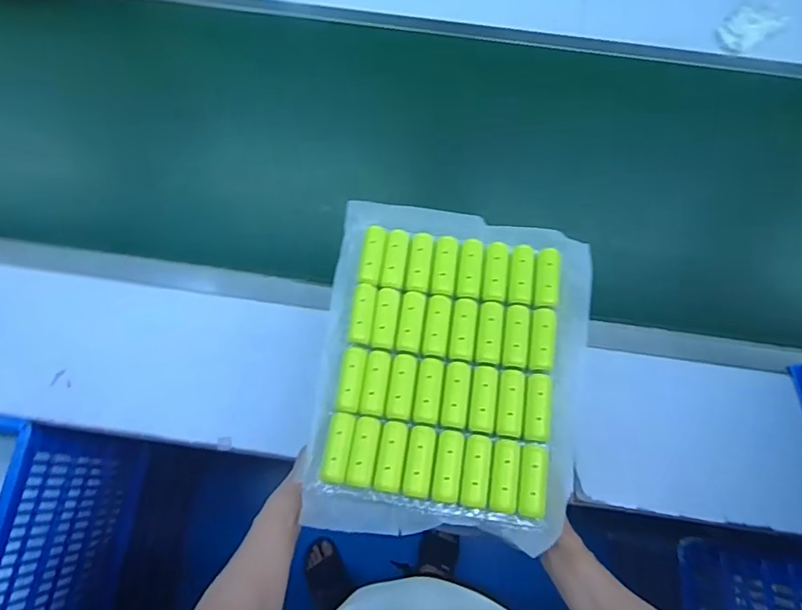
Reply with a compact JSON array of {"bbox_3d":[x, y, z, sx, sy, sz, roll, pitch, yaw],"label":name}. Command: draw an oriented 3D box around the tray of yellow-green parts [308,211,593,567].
[{"bbox_3d":[0.062,0.072,0.624,0.306,0.080,0.395,6,71,3],"label":"tray of yellow-green parts"}]

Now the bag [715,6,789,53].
[{"bbox_3d":[0.748,-0.603,1.077,0.118,0.030,0.087,-27,73,-11],"label":"bag"}]

